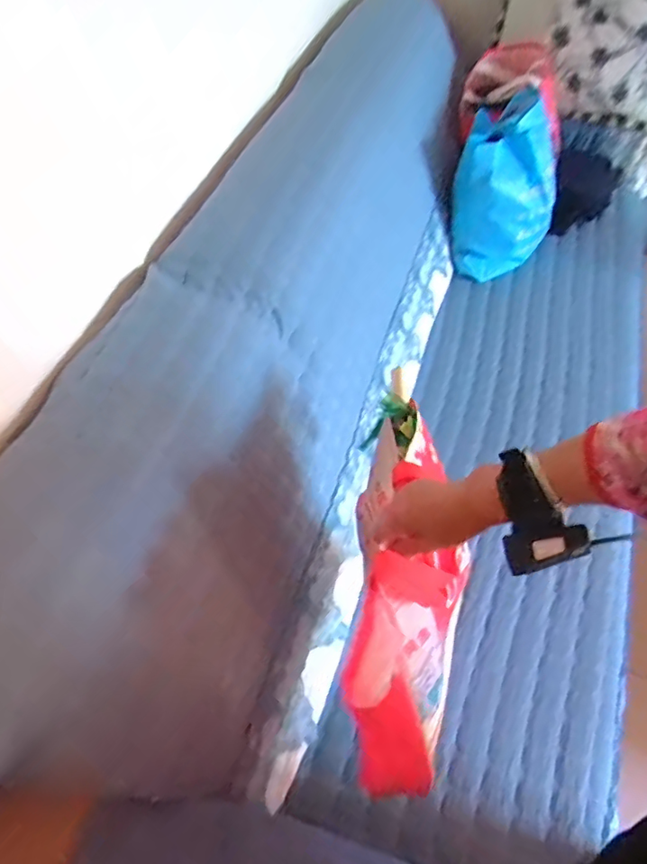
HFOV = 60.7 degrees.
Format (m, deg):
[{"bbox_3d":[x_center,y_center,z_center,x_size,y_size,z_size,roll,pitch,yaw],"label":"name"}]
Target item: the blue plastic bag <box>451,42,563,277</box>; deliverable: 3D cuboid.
[{"bbox_3d":[0.367,-0.530,1.104,0.200,0.280,0.323,7,57,8],"label":"blue plastic bag"}]

